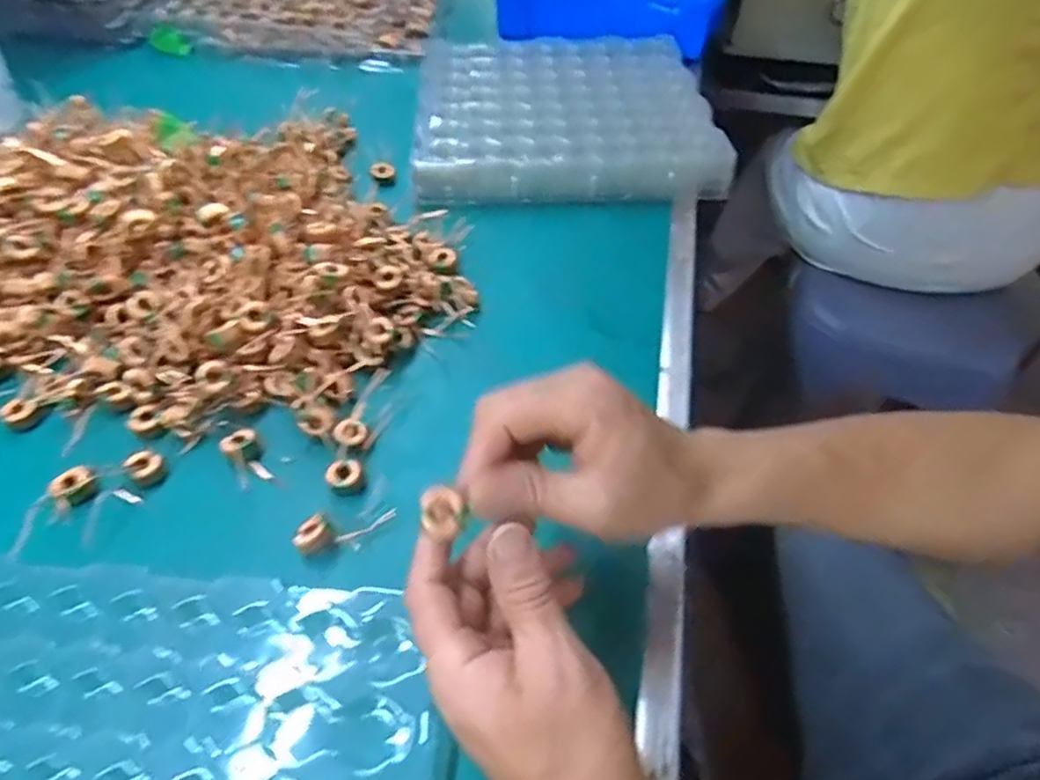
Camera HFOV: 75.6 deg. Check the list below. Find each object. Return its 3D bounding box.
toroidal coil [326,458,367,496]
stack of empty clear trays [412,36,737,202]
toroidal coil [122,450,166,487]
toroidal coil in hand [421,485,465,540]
[{"bbox_3d":[-0.105,0.052,0.406,0.022,0.013,0.020,1,48,-1],"label":"toroidal coil"},{"bbox_3d":[0.039,-0.290,0.684,0.282,0.038,0.283,-2,48,-4],"label":"stack of empty clear trays"},{"bbox_3d":[-0.225,0.046,0.403,0.023,0.007,0.019,37,56,26],"label":"toroidal coil"},{"bbox_3d":[-0.033,0.050,0.286,0.019,0.017,0.009,16,7,-1],"label":"toroidal coil in hand"}]

